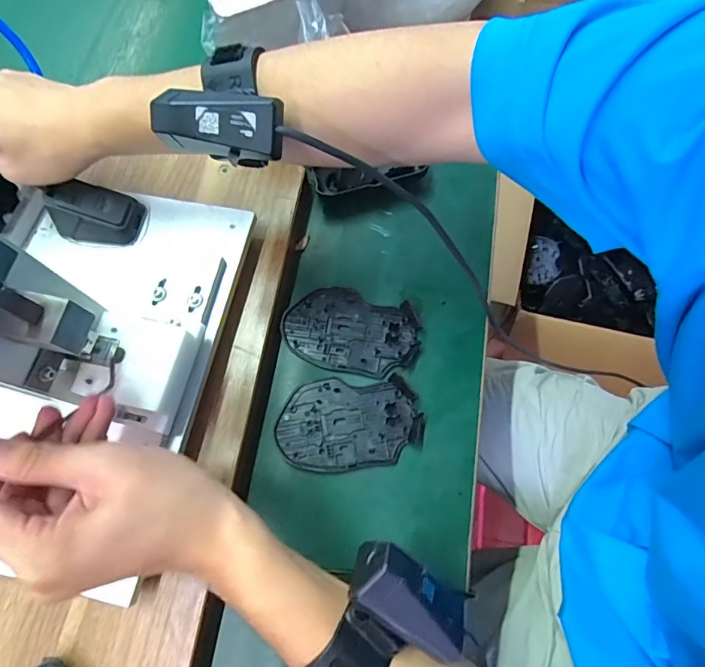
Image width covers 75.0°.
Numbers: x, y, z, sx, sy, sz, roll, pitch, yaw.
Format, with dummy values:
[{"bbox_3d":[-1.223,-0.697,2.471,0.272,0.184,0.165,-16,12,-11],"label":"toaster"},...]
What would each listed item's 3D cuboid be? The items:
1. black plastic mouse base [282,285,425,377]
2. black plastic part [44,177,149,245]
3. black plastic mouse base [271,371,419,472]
[{"bbox_3d":[-0.001,-0.002,0.402,0.114,0.005,0.073,14,72,6],"label":"black plastic mouse base"},{"bbox_3d":[-0.212,-0.097,0.378,0.070,0.046,0.041,3,71,3],"label":"black plastic part"},{"bbox_3d":[-0.003,0.073,0.377,0.114,0.006,0.071,-7,71,-1],"label":"black plastic mouse base"}]

